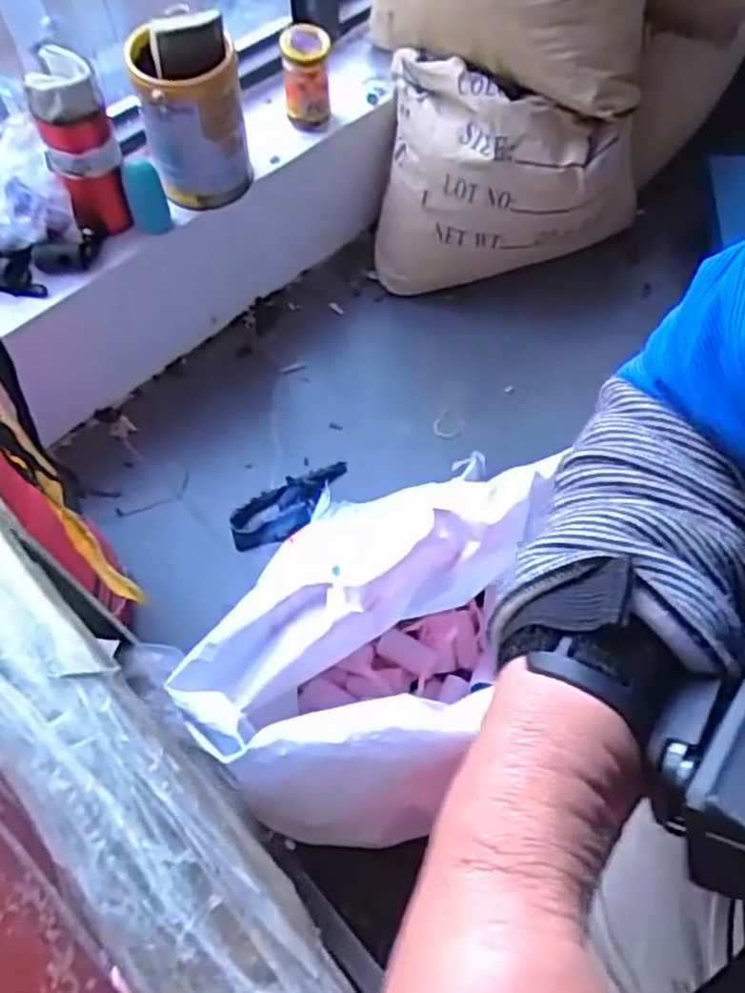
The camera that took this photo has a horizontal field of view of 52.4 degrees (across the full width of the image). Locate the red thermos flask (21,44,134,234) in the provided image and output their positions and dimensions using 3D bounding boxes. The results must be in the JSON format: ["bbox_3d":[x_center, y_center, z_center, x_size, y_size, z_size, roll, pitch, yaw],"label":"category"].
[{"bbox_3d":[-0.348,-0.416,0.909,0.080,0.202,0.070,-12,63,-7],"label":"red thermos flask"}]

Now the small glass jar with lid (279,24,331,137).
[{"bbox_3d":[-0.091,-0.582,1.058,0.066,0.116,0.077,-5,62,-3],"label":"small glass jar with lid"}]

